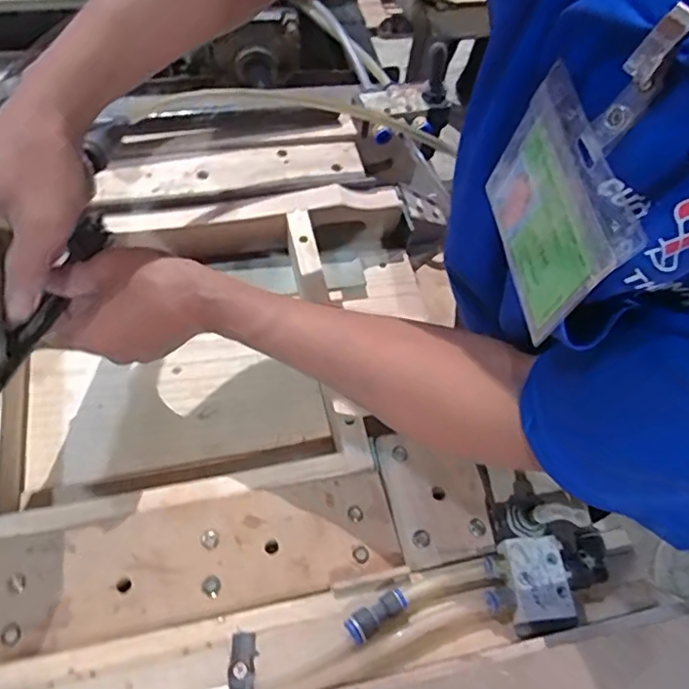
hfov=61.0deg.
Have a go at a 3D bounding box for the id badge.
[{"bbox_3d":[0.095,-0.062,0.268,0.009,0.079,0.099,-2,64,-12],"label":"id badge"}]

